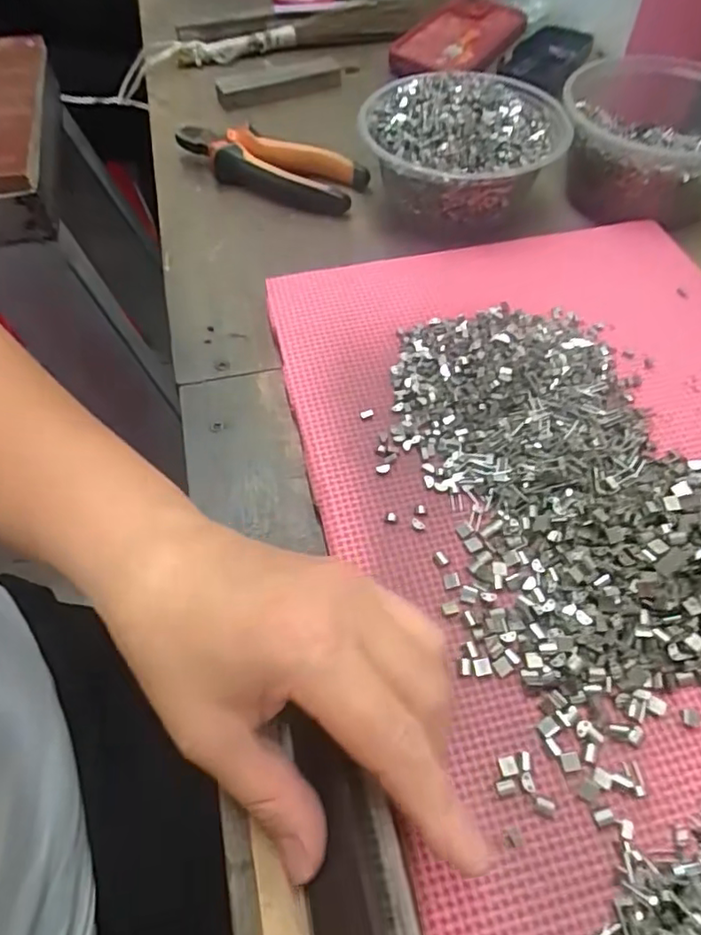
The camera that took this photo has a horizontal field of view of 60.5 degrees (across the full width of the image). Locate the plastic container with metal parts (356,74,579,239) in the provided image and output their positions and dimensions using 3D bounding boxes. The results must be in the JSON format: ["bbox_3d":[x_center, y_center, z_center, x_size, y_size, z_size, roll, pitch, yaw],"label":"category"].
[{"bbox_3d":[0.075,-0.213,0.406,0.132,0.067,0.122,9,57,8],"label":"plastic container with metal parts"}]

